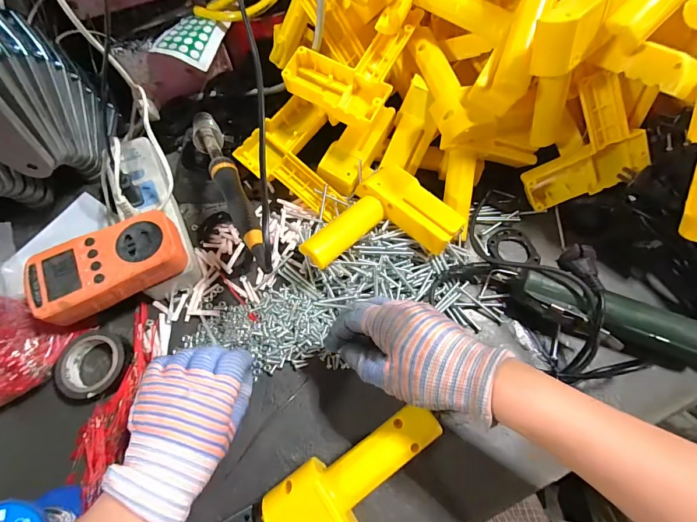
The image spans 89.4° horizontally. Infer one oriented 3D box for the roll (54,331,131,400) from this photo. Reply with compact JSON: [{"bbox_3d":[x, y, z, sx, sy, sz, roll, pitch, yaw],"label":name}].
[{"bbox_3d":[-0.240,0.097,0.329,0.059,0.020,0.059,0,64,-1],"label":"roll"}]

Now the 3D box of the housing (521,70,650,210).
[{"bbox_3d":[0.242,-0.123,0.370,0.113,0.119,0.030,-18,32,18],"label":"housing"}]

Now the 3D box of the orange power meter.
[{"bbox_3d":[-0.222,0.003,0.328,0.127,0.038,0.063,-25,67,-12],"label":"orange power meter"}]

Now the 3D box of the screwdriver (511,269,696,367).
[{"bbox_3d":[0.286,0.063,0.344,0.247,0.048,0.047,16,65,7],"label":"screwdriver"}]

